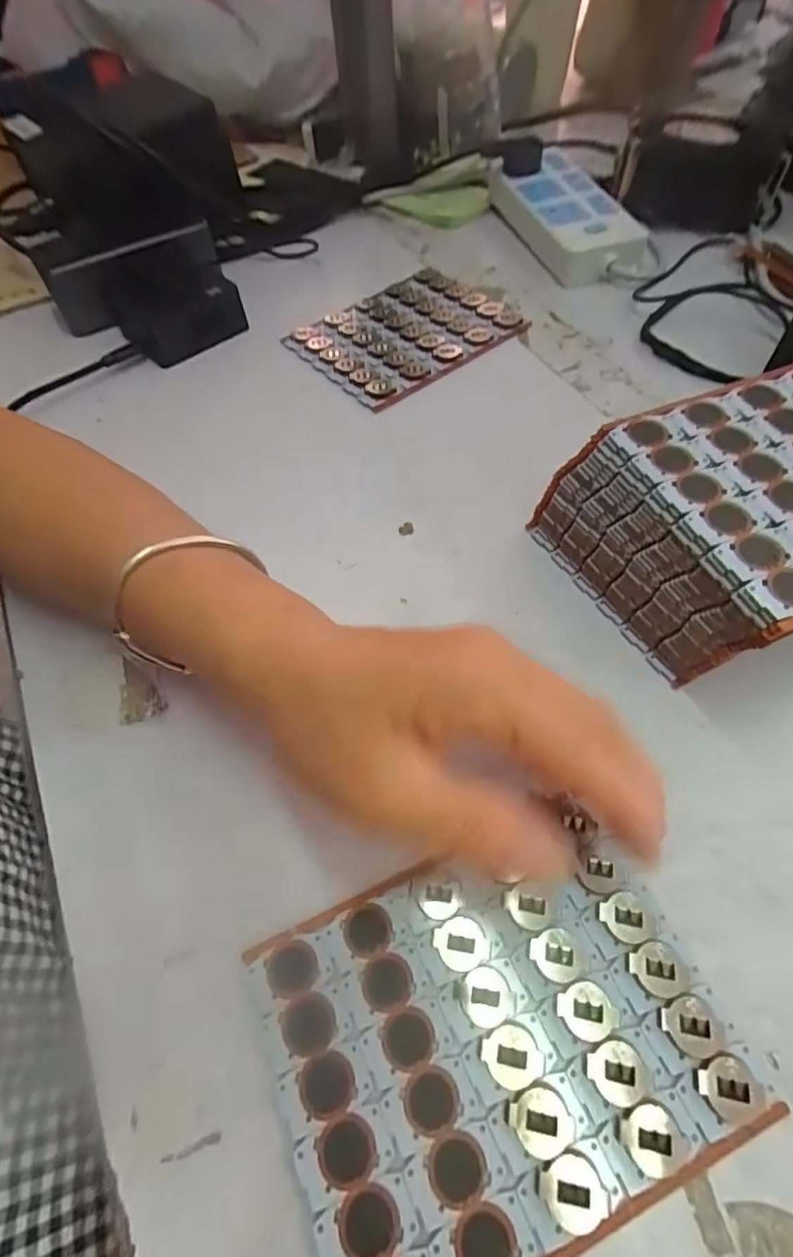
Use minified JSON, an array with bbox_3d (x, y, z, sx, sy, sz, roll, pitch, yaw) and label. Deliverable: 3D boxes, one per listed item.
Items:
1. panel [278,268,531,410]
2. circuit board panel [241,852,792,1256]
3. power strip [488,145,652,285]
[{"bbox_3d":[0.008,-0.221,0.412,0.150,0.013,0.106,-36,62,-17],"label":"panel"},{"bbox_3d":[0.034,0.140,0.192,0.146,0.005,0.114,-21,59,-9],"label":"circuit board panel"},{"bbox_3d":[0.140,-0.350,0.470,0.079,0.034,0.167,-16,58,-6],"label":"power strip"}]

